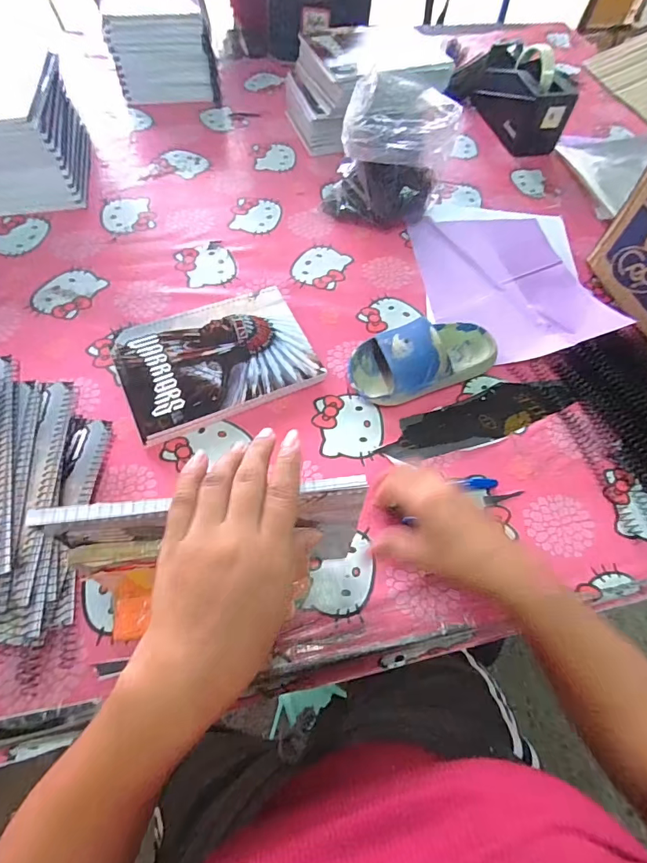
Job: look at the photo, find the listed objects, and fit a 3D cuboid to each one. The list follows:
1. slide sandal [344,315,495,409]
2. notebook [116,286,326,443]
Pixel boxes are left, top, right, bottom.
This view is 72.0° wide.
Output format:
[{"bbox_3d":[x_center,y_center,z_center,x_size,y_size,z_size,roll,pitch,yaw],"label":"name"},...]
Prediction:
[{"bbox_3d":[0.114,-0.085,0.494,0.171,0.059,0.083,-18,63,-14],"label":"slide sandal"},{"bbox_3d":[-0.118,-0.079,0.503,0.202,0.020,0.146,-22,64,-16],"label":"notebook"}]

